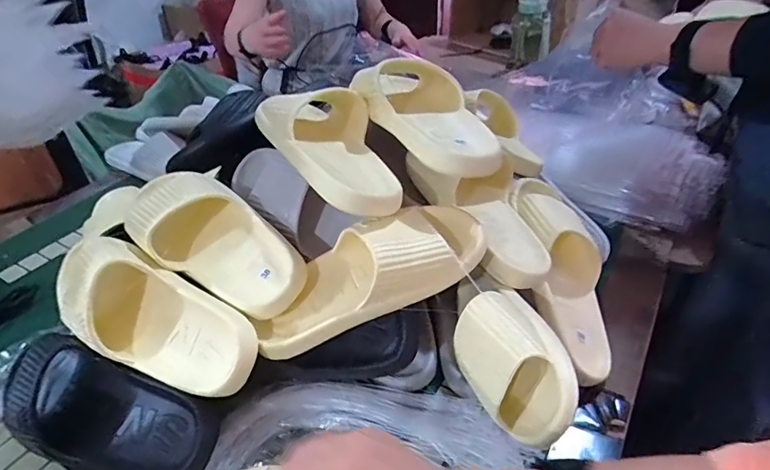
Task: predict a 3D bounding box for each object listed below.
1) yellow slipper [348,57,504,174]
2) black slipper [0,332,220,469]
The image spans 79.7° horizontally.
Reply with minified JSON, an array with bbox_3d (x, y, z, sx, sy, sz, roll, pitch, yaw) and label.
[{"bbox_3d":[0.047,-0.137,0.493,0.099,0.056,0.223,-13,38,-15],"label":"yellow slipper"},{"bbox_3d":[-0.284,0.175,0.452,0.260,0.063,0.109,17,72,16],"label":"black slipper"}]

